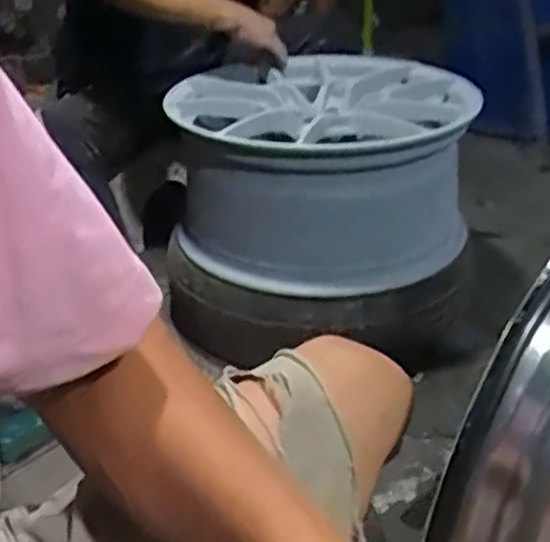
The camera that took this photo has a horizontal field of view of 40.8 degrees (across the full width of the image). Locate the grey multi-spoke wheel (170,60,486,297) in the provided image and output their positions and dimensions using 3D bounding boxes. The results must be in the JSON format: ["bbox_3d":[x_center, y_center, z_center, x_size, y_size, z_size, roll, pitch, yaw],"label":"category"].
[{"bbox_3d":[0.085,-0.201,1.375,0.496,0.279,0.474,-2,28,1],"label":"grey multi-spoke wheel"}]

